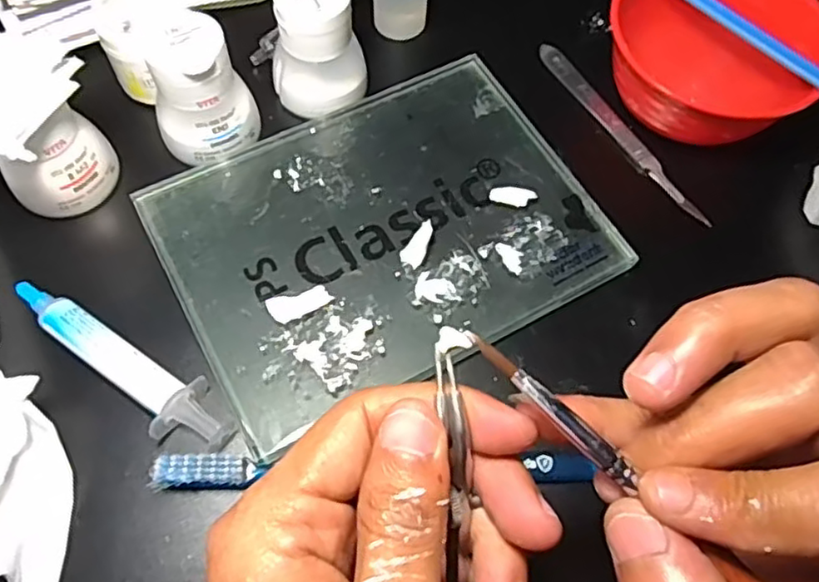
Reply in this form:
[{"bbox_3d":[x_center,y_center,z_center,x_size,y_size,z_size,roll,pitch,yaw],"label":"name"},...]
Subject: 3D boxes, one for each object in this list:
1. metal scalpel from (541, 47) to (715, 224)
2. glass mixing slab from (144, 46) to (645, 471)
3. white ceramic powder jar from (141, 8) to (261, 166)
[{"bbox_3d":[0.114,-0.088,0.358,0.011,0.007,0.137,-29,70,-15],"label":"metal scalpel"},{"bbox_3d":[-0.012,-0.032,0.321,0.199,0.009,0.149,-26,69,-14],"label":"glass mixing slab"},{"bbox_3d":[-0.101,-0.098,0.318,0.047,0.057,0.043,1,65,-3],"label":"white ceramic powder jar"}]

